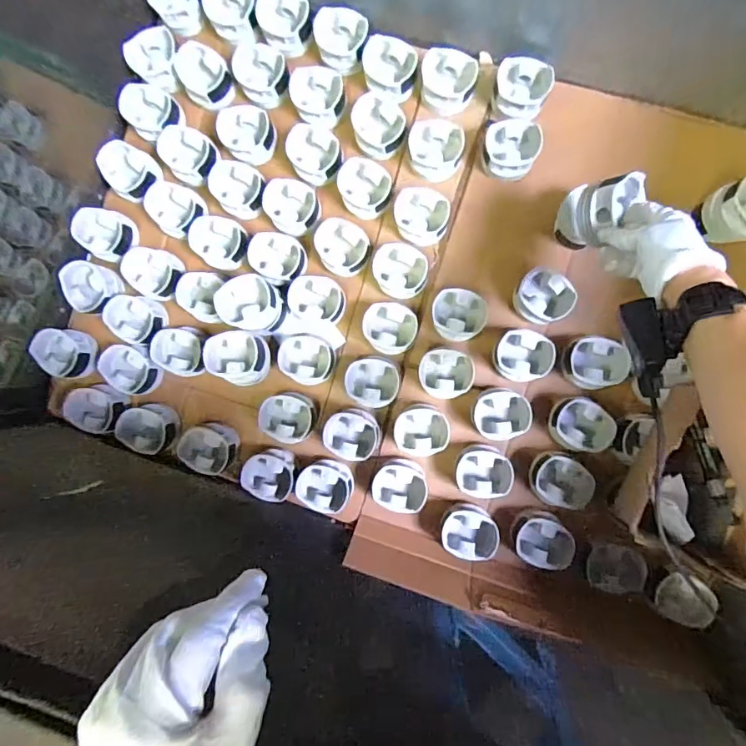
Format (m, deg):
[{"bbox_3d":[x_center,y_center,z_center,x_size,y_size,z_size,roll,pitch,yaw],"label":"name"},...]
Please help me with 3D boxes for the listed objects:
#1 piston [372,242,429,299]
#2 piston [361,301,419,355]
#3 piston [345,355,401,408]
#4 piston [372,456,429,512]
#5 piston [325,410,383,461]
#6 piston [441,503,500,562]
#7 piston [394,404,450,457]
[{"bbox_3d":[0.041,-0.146,0.688,0.078,0.042,0.078,-5,89,5],"label":"piston"},{"bbox_3d":[0.026,-0.064,0.690,0.076,0.039,0.073,3,90,6],"label":"piston"},{"bbox_3d":[0.002,0.014,0.690,0.078,0.038,0.076,-5,89,5],"label":"piston"},{"bbox_3d":[0.039,0.161,0.686,0.079,0.048,0.073,0,89,6],"label":"piston"},{"bbox_3d":[-0.030,0.091,0.696,0.081,0.044,0.074,1,89,6],"label":"piston"},{"bbox_3d":[0.135,0.222,0.661,0.072,0.037,0.064,19,91,5],"label":"piston"},{"bbox_3d":[0.071,0.085,0.682,0.079,0.037,0.077,0,89,6],"label":"piston"}]

